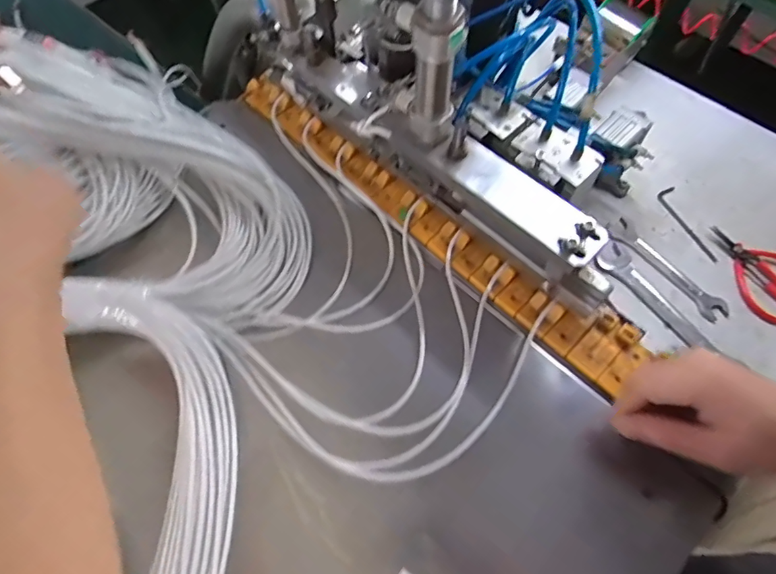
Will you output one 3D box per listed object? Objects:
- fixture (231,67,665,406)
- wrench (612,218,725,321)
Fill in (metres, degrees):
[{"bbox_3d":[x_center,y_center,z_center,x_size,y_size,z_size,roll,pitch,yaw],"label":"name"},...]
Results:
[{"bbox_3d":[0.016,-0.084,0.460,0.491,0.028,0.054,41,70,20],"label":"fixture"},{"bbox_3d":[0.326,-0.023,0.561,0.037,0.009,0.155,-31,66,-15],"label":"wrench"}]

